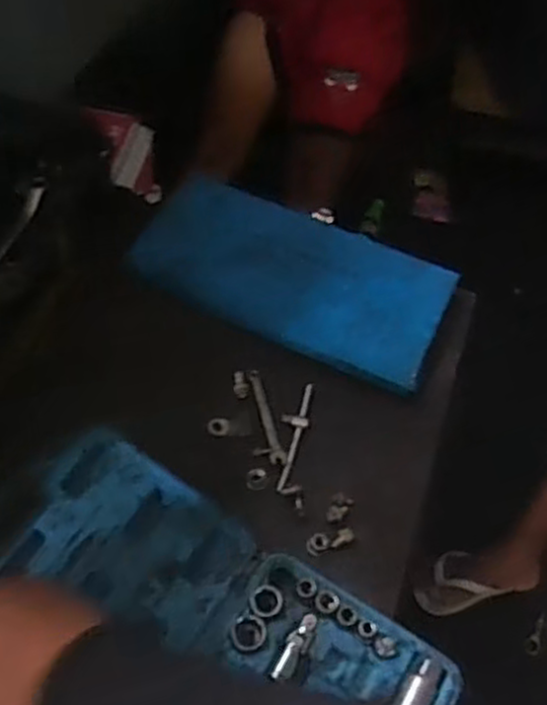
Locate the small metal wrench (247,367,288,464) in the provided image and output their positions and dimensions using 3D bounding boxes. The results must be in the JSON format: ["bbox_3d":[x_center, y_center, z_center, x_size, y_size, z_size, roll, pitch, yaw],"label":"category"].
[{"bbox_3d":[-0.006,0.059,0.699,0.015,0.006,0.098,-10,59,-11],"label":"small metal wrench"}]

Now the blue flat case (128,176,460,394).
[{"bbox_3d":[0.019,-0.081,0.766,0.312,0.033,0.146,25,59,11],"label":"blue flat case"}]

